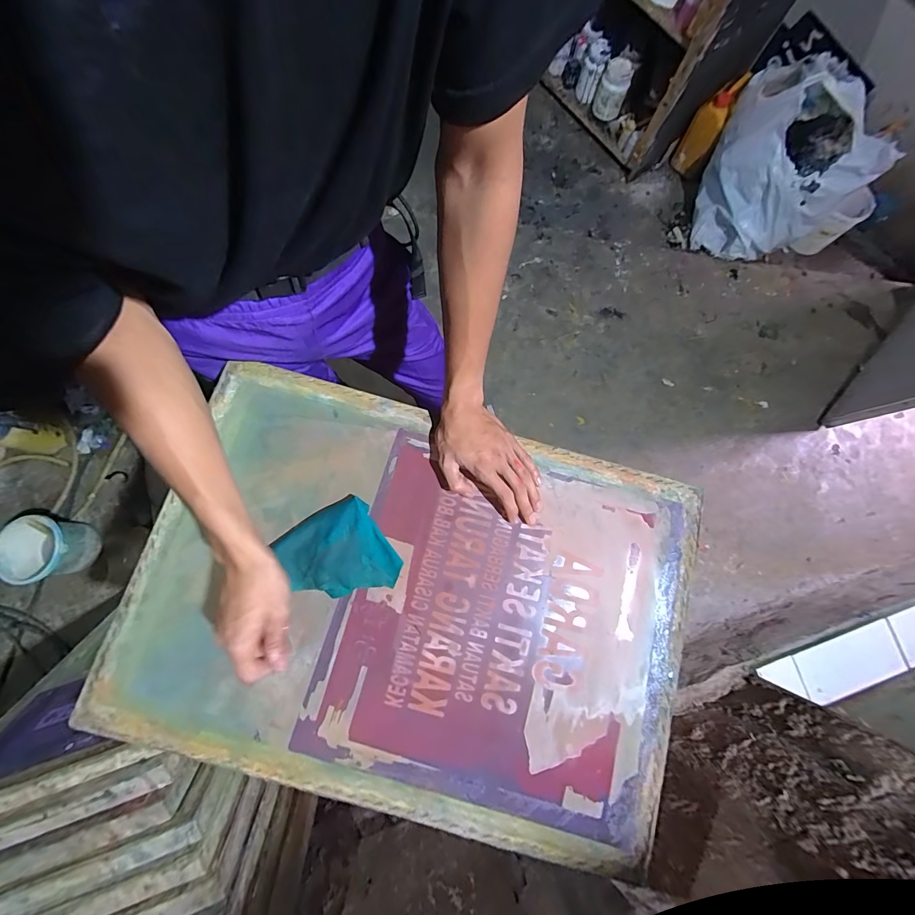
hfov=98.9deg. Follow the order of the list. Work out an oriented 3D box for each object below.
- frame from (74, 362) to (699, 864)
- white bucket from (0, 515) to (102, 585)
[{"bbox_3d":[-0.047,0.169,0.472,0.631,0.035,0.456,17,77,3],"label":"frame"},{"bbox_3d":[-1.207,0.274,1.173,0.193,0.172,0.178,0,80,-3],"label":"white bucket"}]

